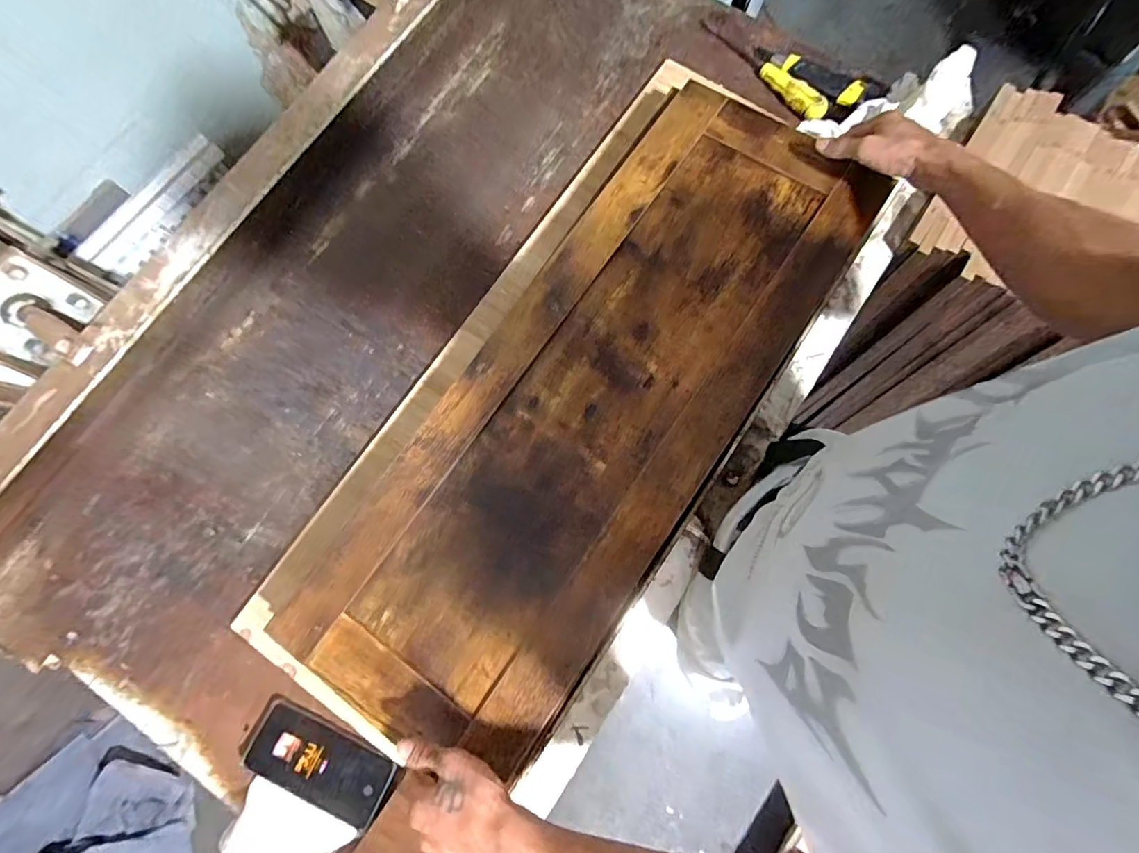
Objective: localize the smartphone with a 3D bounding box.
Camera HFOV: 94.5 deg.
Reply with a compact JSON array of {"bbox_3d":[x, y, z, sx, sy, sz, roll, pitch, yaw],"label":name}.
[{"bbox_3d":[-0.291,0.390,0.611,0.167,0.010,0.080,23,78,6],"label":"smartphone"}]

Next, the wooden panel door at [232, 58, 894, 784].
[{"bbox_3d":[0.022,-0.044,0.612,0.331,0.028,0.845,34,80,8],"label":"wooden panel door"}]

